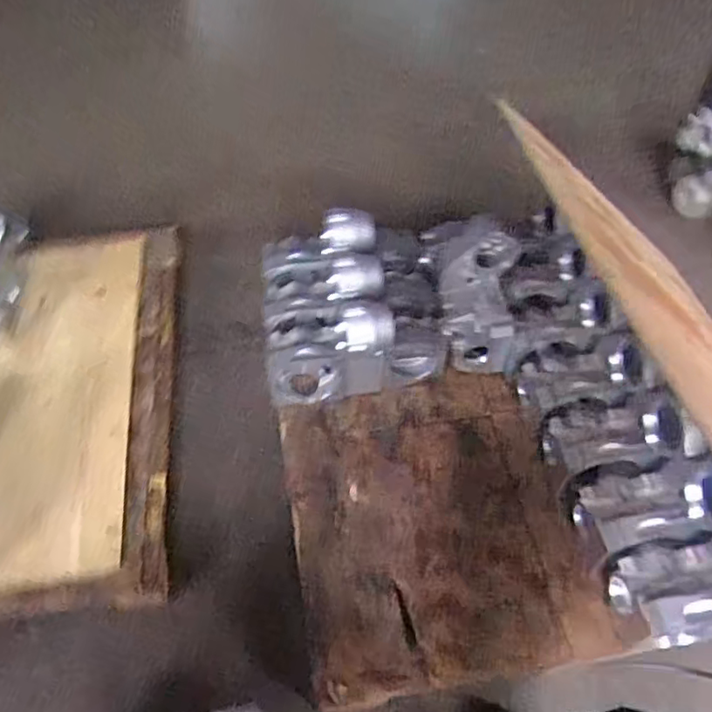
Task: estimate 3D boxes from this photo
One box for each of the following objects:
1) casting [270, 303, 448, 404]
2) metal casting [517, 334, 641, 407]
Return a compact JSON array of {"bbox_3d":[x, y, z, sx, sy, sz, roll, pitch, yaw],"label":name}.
[{"bbox_3d":[0.000,-0.010,1.405,0.412,0.296,0.108,-10,51,-7],"label":"casting"},{"bbox_3d":[0.472,0.038,1.287,0.282,0.097,0.119,-16,39,40],"label":"metal casting"}]

